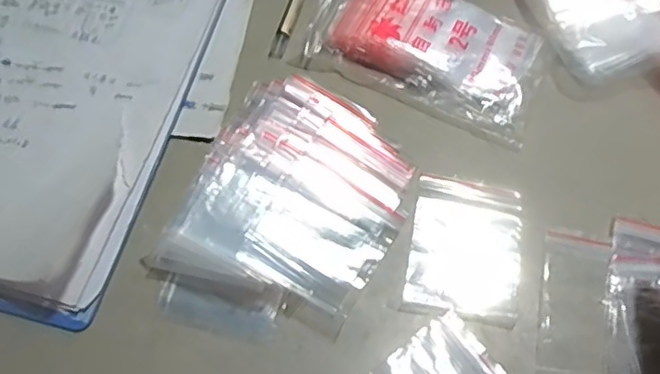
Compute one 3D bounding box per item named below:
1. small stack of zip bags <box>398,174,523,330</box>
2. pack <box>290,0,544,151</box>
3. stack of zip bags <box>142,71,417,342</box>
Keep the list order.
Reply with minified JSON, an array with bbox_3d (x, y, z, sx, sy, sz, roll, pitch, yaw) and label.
[{"bbox_3d":[0.074,0.032,0.328,0.059,0.004,0.081,13,64,5],"label":"small stack of zip bags"},{"bbox_3d":[0.060,-0.092,0.381,0.147,0.018,0.085,26,66,11],"label":"pack"},{"bbox_3d":[-0.022,0.010,0.332,0.112,0.014,0.151,24,66,10],"label":"stack of zip bags"}]

